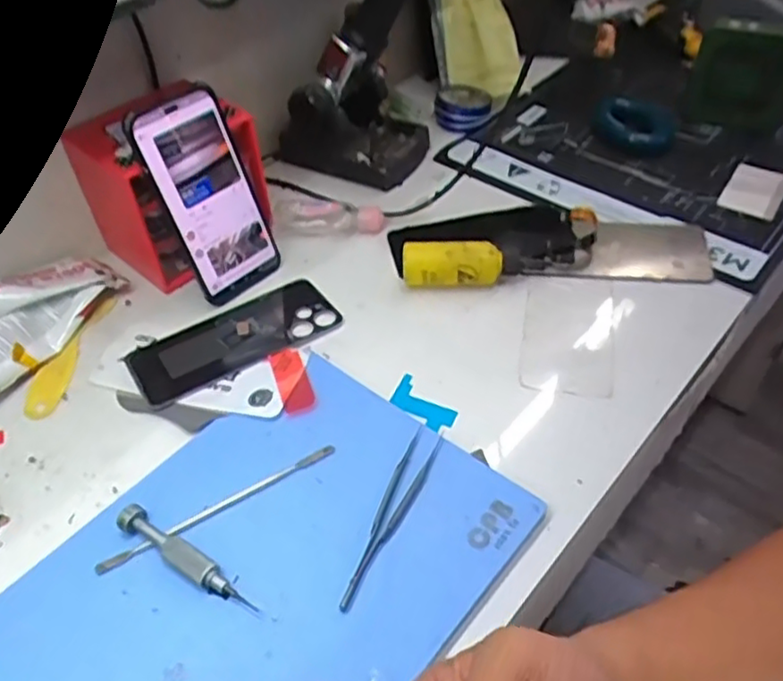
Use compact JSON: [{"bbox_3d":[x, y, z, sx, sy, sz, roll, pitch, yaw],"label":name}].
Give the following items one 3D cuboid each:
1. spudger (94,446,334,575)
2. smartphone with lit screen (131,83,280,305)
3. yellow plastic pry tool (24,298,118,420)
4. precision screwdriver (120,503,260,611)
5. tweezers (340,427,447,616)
[{"bbox_3d":[-0.110,0.106,0.440,0.161,0.008,0.011,-25,50,-18],"label":"spudger"},{"bbox_3d":[-0.145,-0.114,0.551,0.074,0.160,0.016,-30,30,-21],"label":"smartphone with lit screen"},{"bbox_3d":[-0.260,0.010,0.551,0.031,0.004,0.124,3,47,7],"label":"yellow plastic pry tool"},{"bbox_3d":[-0.123,0.130,0.409,0.102,0.016,0.016,23,53,24],"label":"precision screwdriver"},{"bbox_3d":[0.002,0.108,0.428,0.022,0.005,0.130,14,49,17],"label":"tweezers"}]

